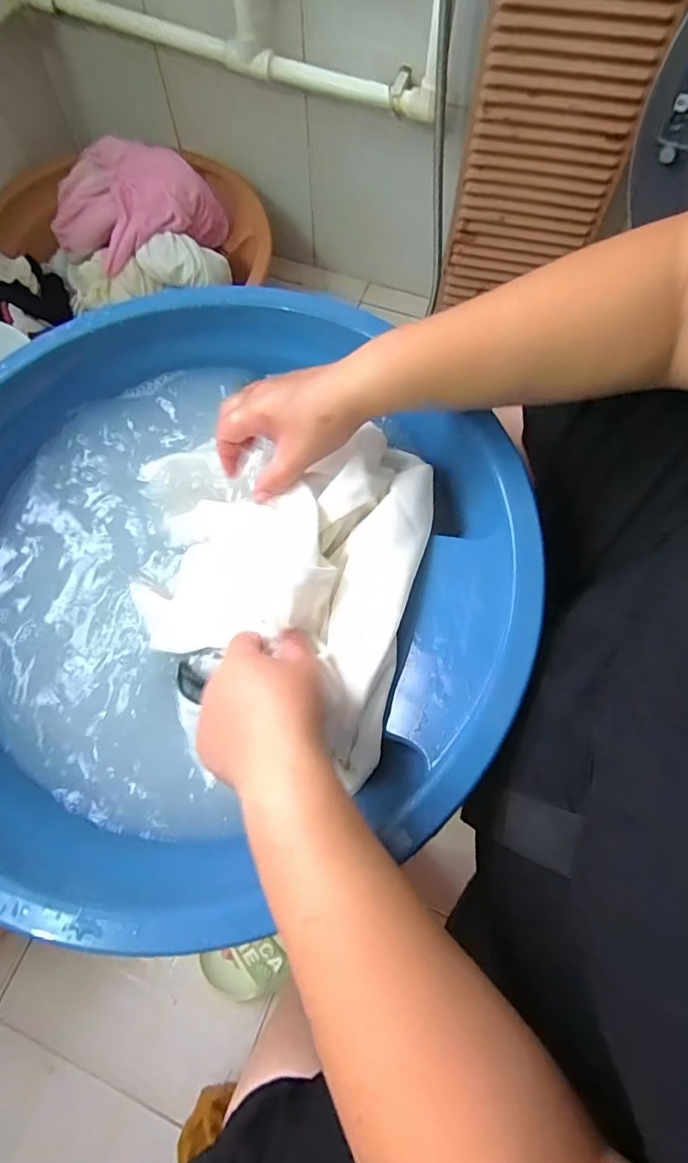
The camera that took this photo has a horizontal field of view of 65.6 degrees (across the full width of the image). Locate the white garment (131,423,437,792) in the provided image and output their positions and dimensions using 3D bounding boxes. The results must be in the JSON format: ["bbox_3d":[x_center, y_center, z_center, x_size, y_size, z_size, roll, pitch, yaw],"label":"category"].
[{"bbox_3d":[-0.059,-0.008,0.406,0.228,0.085,0.255,7,71,2],"label":"white garment"}]

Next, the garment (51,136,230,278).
[{"bbox_3d":[-0.329,-0.583,0.818,0.198,0.108,0.218,37,74,12],"label":"garment"}]

